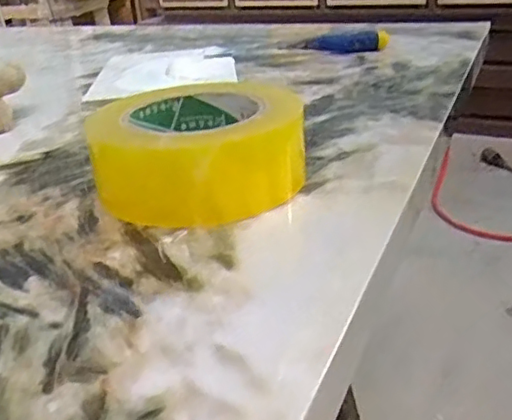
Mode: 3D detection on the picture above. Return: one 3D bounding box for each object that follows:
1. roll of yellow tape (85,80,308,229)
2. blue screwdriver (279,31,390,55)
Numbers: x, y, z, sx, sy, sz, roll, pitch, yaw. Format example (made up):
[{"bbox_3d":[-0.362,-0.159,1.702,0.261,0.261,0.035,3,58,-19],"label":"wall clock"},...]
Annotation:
[{"bbox_3d":[-0.030,-0.035,0.343,0.110,0.047,0.110,-5,26,2],"label":"roll of yellow tape"},{"bbox_3d":[0.083,-0.171,0.629,0.109,0.022,0.027,-7,26,-2],"label":"blue screwdriver"}]

